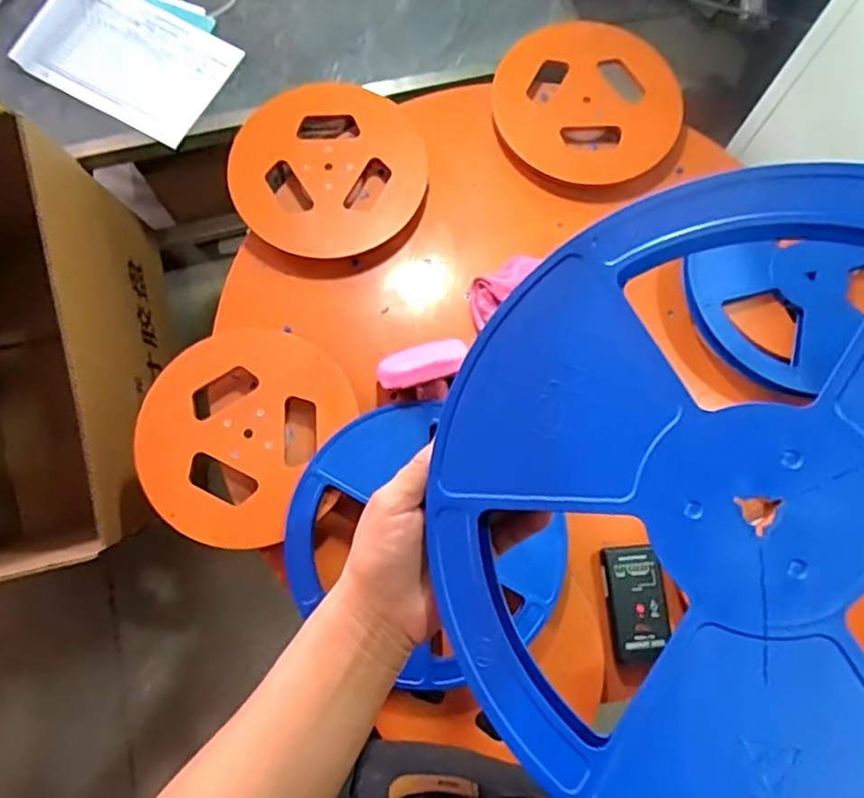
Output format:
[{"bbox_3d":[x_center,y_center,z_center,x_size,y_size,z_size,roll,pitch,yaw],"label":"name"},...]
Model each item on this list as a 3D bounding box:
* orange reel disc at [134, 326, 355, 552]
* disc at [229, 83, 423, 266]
[{"bbox_3d":[-0.239,0.041,0.816,0.253,0.026,0.278,2,75,-8],"label":"orange reel disc"},{"bbox_3d":[-0.147,-0.328,0.907,0.274,0.028,0.264,0,76,-1],"label":"disc"}]

